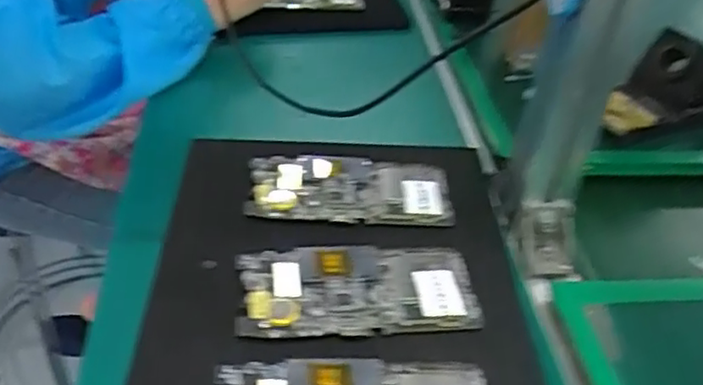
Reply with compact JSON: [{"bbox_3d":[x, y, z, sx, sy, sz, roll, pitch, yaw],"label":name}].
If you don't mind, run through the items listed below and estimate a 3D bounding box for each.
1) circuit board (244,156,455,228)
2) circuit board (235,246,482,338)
[{"bbox_3d":[-0.001,-0.003,0.513,0.155,0.008,0.069,3,40,-4],"label":"circuit board"},{"bbox_3d":[0.005,0.063,0.436,0.154,0.006,0.069,1,40,-6],"label":"circuit board"}]

